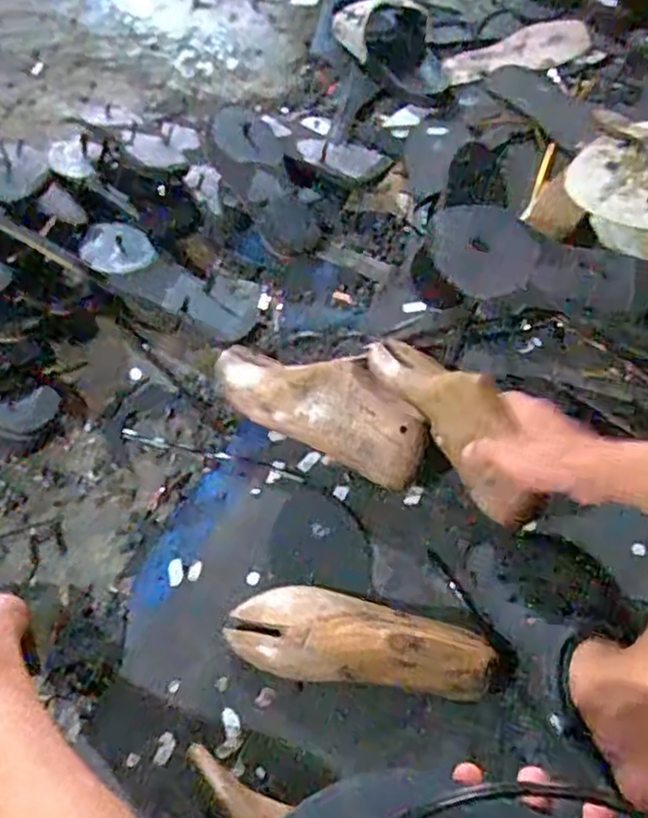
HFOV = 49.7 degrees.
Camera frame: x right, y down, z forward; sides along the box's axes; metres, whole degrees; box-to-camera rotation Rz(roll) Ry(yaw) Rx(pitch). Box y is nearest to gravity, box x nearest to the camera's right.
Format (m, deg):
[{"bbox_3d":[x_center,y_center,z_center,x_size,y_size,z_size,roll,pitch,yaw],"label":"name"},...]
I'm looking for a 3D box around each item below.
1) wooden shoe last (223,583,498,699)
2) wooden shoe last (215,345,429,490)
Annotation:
[{"bbox_3d":[0.028,0.199,0.610,0.229,0.063,0.081,6,64,6],"label":"wooden shoe last"},{"bbox_3d":[-0.003,-0.009,0.714,0.235,0.083,0.101,25,67,15],"label":"wooden shoe last"}]

